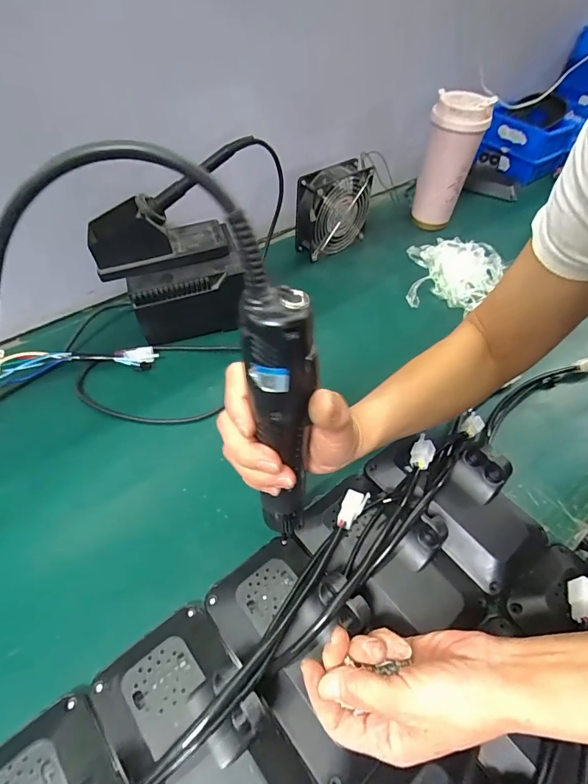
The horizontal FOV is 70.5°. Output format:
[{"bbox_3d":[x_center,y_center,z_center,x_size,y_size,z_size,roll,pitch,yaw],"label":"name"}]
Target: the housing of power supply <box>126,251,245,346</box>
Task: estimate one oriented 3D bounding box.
[{"bbox_3d":[-0.128,-0.110,0.517,0.132,0.086,0.046,-12,54,-14],"label":"housing of power supply"}]

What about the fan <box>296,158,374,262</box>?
[{"bbox_3d":[0.060,-0.279,0.639,0.121,0.111,0.049,-29,59,-24],"label":"fan"}]

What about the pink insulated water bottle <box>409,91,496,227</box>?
[{"bbox_3d":[0.242,-0.356,0.656,0.086,0.176,0.066,18,53,10],"label":"pink insulated water bottle"}]

